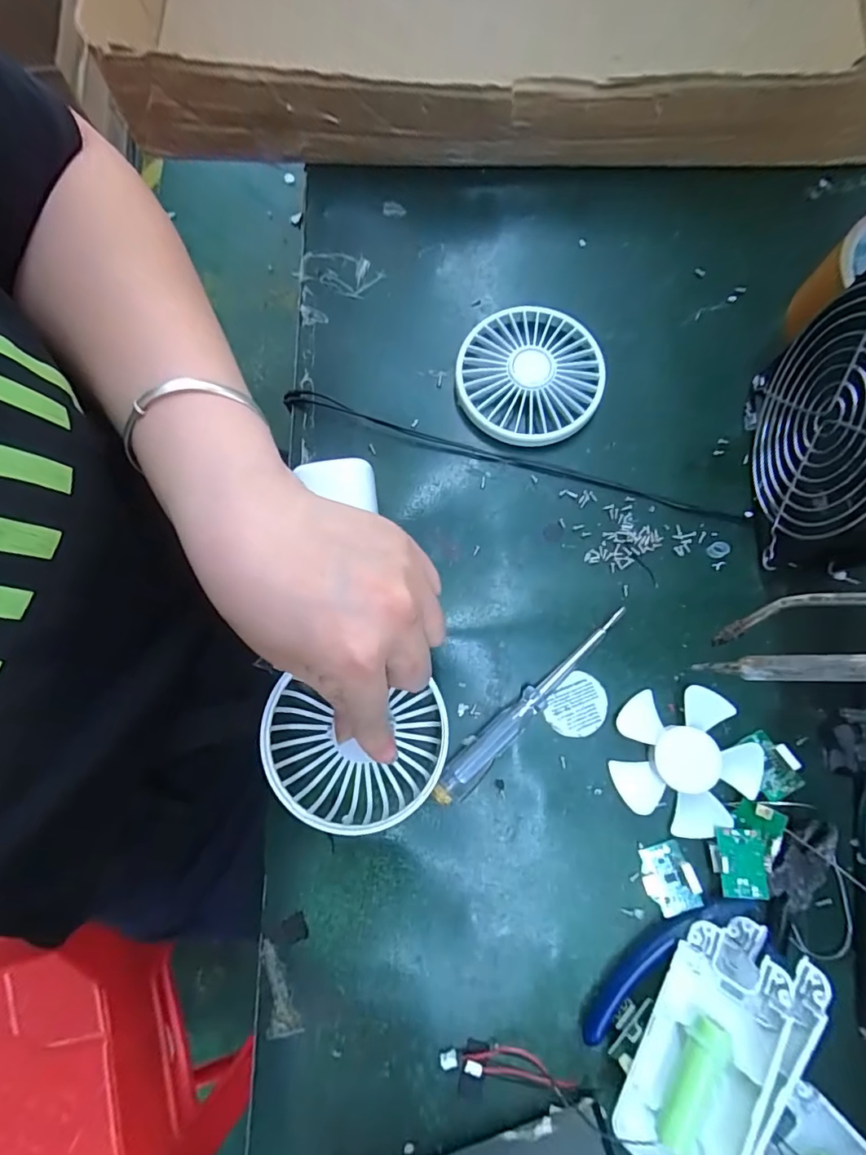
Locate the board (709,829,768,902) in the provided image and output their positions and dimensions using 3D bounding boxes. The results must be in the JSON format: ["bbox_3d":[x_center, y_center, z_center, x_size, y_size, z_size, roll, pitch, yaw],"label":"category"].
[{"bbox_3d":[0.147,0.137,0.247,0.021,0.007,0.030,8,79,3],"label":"board"}]

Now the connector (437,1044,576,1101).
[{"bbox_3d":[0.035,0.229,0.243,0.063,0.007,0.015,6,79,3],"label":"connector"}]

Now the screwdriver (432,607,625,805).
[{"bbox_3d":[0.052,0.066,0.273,0.135,0.013,0.014,-42,80,-7],"label":"screwdriver"}]

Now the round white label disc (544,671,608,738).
[{"bbox_3d":[0.078,0.070,0.278,0.029,0.004,0.035,44,83,9],"label":"round white label disc"}]

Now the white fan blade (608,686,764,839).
[{"bbox_3d":[0.127,0.093,0.264,0.069,0.014,0.068,0,78,2],"label":"white fan blade"}]

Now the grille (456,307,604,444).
[{"bbox_3d":[0.058,-0.121,0.311,0.082,0.017,0.084,0,78,2],"label":"grille"}]

